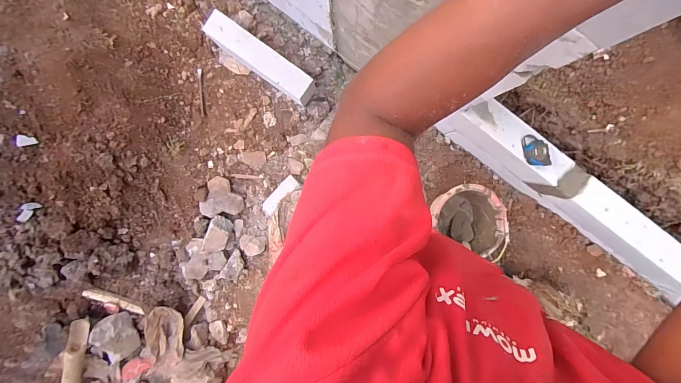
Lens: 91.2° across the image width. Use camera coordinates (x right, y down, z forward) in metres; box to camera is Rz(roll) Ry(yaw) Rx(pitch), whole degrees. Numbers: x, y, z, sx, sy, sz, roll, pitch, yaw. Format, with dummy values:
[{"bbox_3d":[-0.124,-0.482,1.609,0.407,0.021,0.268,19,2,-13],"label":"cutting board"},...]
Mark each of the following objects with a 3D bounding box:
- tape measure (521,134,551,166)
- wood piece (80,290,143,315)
[{"bbox_3d":[0.613,-0.129,1.046,0.063,0.033,0.105,-17,95,3],"label":"tape measure"},{"bbox_3d":[-1.034,0.516,1.542,0.038,0.034,0.291,-34,134,5],"label":"wood piece"}]

